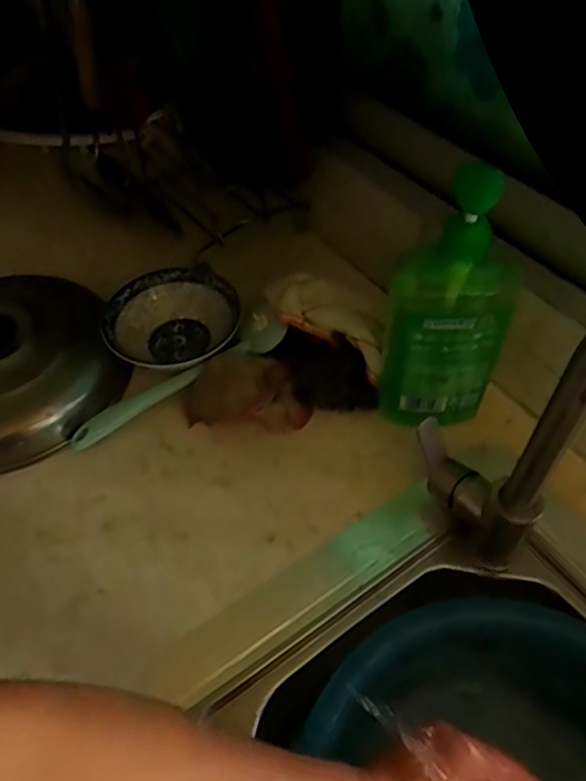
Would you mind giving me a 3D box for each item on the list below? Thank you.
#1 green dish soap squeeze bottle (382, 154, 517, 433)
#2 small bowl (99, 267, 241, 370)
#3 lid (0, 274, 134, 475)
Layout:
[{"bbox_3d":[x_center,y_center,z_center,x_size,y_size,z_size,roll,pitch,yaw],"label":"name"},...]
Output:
[{"bbox_3d":[0.138,-0.066,0.507,0.106,0.254,0.081,11,52,11],"label":"green dish soap squeeze bottle"},{"bbox_3d":[-0.136,-0.074,0.646,0.141,0.054,0.132,-1,51,1],"label":"small bowl"},{"bbox_3d":[-0.321,-0.032,0.613,0.247,0.073,0.223,-35,58,-23],"label":"lid"}]

